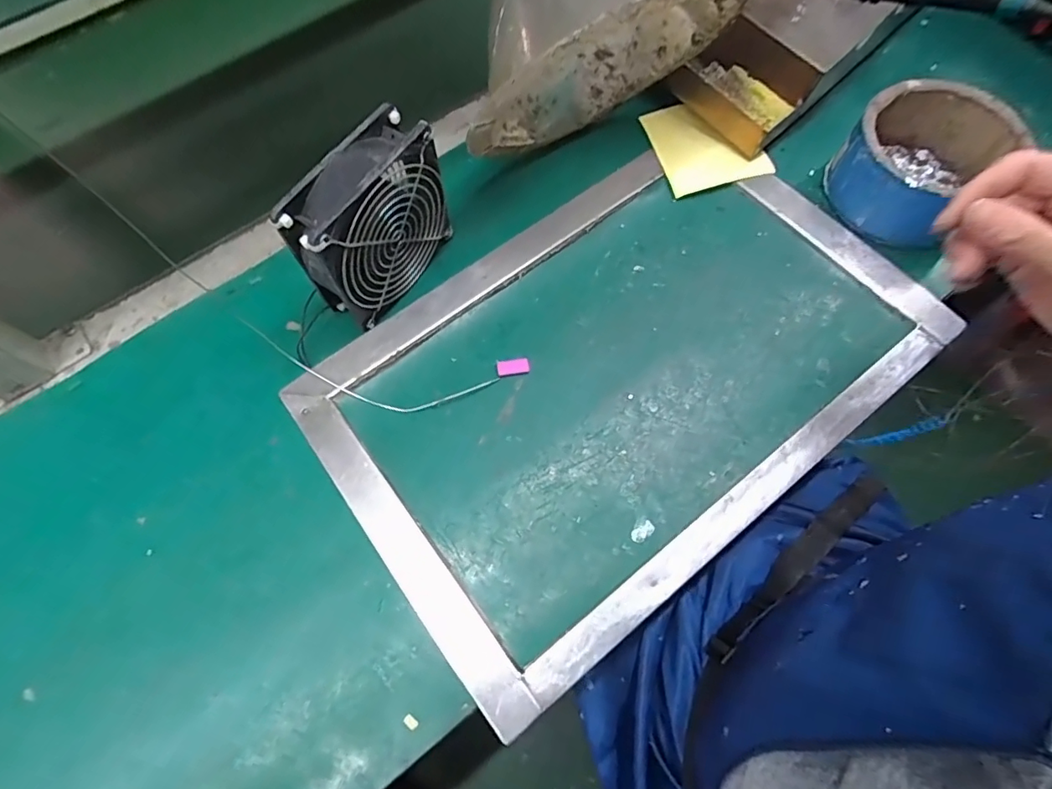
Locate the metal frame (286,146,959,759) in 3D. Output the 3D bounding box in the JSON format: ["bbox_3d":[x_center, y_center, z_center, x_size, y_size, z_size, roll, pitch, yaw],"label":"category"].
[{"bbox_3d":[0.067,-0.035,0.403,0.451,0.012,0.312,-36,70,-12],"label":"metal frame"}]

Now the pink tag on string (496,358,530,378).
[{"bbox_3d":[-0.010,-0.022,0.404,0.025,0.004,0.015,-6,67,0],"label":"pink tag on string"}]

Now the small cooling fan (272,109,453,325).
[{"bbox_3d":[-0.109,-0.120,0.383,0.044,0.122,0.122,28,71,14],"label":"small cooling fan"}]

